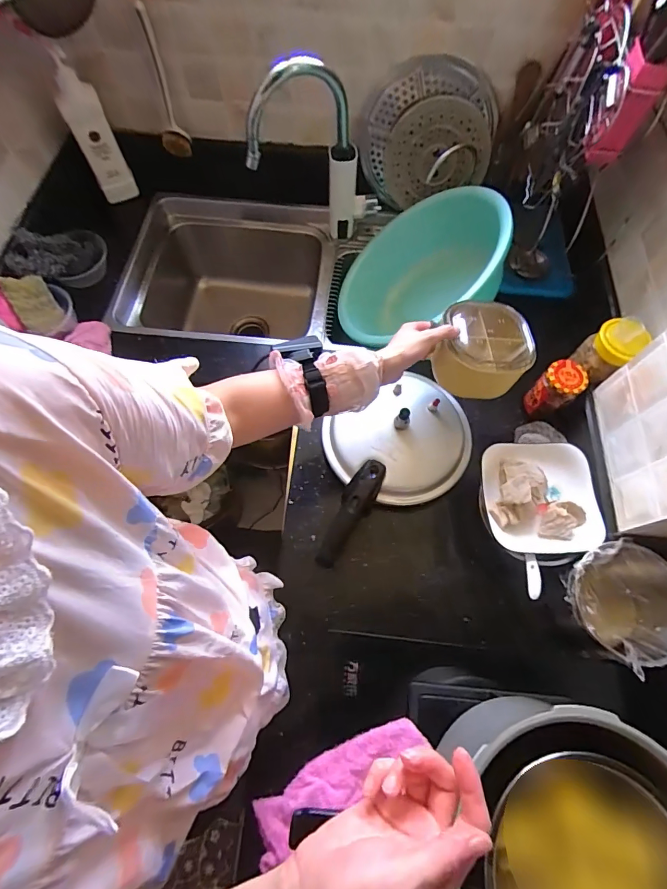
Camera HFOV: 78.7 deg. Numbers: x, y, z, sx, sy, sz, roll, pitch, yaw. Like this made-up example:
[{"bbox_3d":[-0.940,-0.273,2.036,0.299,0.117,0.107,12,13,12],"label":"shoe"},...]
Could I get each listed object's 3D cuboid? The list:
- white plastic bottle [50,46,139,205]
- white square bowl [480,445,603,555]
[{"bbox_3d":[-0.508,-0.648,0.871,0.080,0.255,0.058,-28,70,-11],"label":"white plastic bottle"},{"bbox_3d":[0.320,0.082,0.635,0.163,0.062,0.167,0,67,0],"label":"white square bowl"}]

